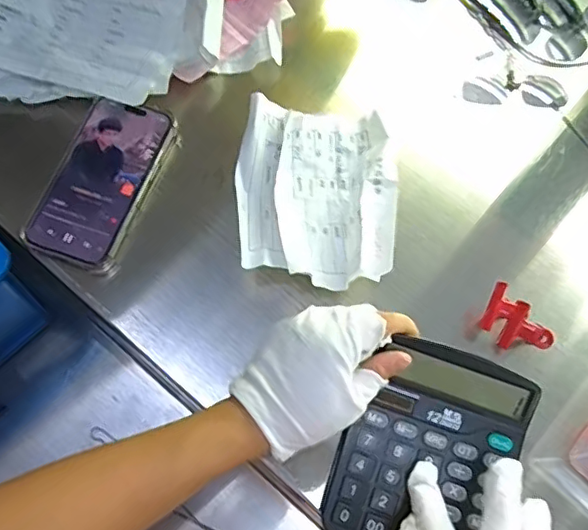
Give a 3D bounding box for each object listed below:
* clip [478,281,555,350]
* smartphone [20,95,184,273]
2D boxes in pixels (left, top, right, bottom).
[{"bbox_3d":[0.171,0.046,0.429,0.058,0.022,0.035,36,69,10],"label":"clip"},{"bbox_3d":[-0.155,-0.071,0.454,0.078,0.010,0.147,24,68,5],"label":"smartphone"}]

